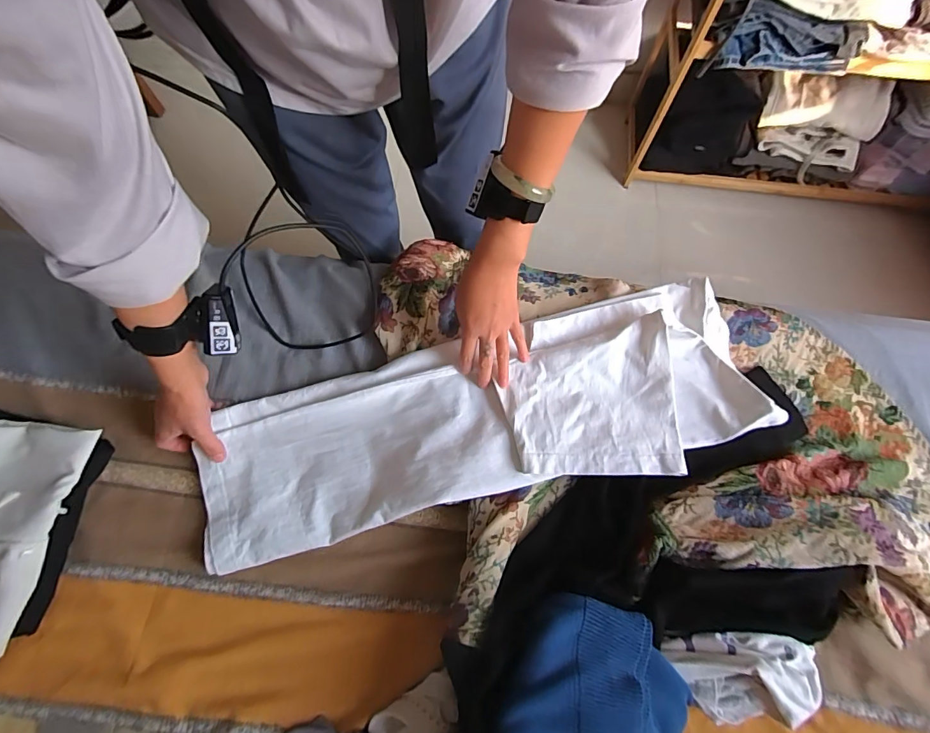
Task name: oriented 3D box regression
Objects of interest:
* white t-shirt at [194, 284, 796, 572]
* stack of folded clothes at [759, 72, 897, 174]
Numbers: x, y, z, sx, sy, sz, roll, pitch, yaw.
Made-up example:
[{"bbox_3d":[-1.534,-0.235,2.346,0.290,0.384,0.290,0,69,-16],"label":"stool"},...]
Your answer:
[{"bbox_3d":[0.011,0.065,0.551,0.686,0.044,0.209,-15,70,1],"label":"white t-shirt"},{"bbox_3d":[0.939,-0.663,1.148,0.287,0.136,0.160,18,72,6],"label":"stack of folded clothes"}]

